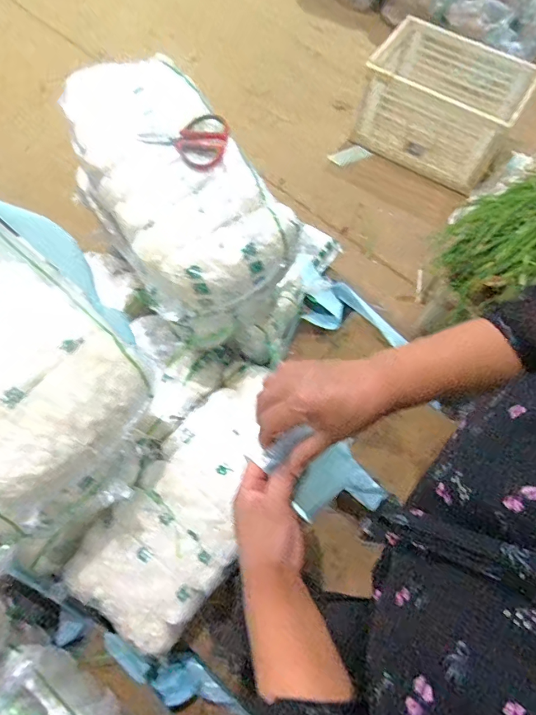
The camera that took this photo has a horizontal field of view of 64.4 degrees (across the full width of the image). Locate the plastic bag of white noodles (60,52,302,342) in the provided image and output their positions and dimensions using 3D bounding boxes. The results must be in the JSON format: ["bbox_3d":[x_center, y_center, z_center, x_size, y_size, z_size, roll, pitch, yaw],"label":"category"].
[{"bbox_3d":[-0.208,-0.369,0.862,0.268,0.176,0.589,-31,71,-13],"label":"plastic bag of white noodles"}]

